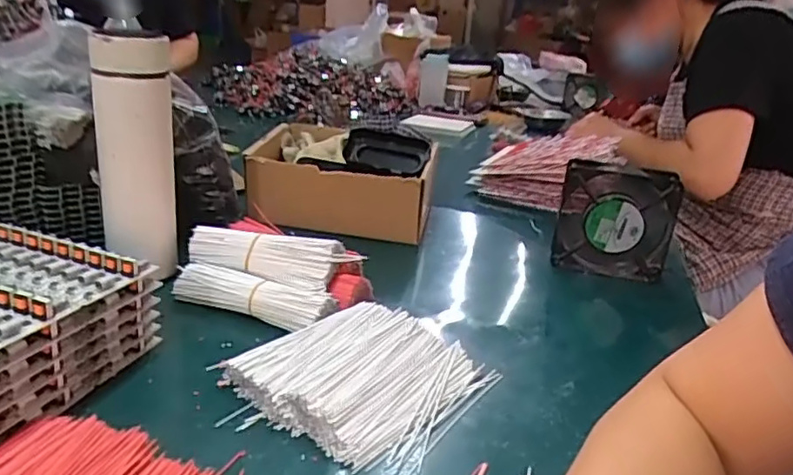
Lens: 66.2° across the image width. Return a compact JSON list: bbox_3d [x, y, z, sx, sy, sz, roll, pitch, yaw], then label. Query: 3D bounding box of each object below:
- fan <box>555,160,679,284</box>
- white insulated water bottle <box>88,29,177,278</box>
[{"bbox_3d":[0.242,-0.018,0.675,0.120,0.117,0.037,14,21,18],"label":"fan"},{"bbox_3d":[-0.244,-0.078,0.567,0.068,0.260,0.060,-3,43,-20],"label":"white insulated water bottle"}]

